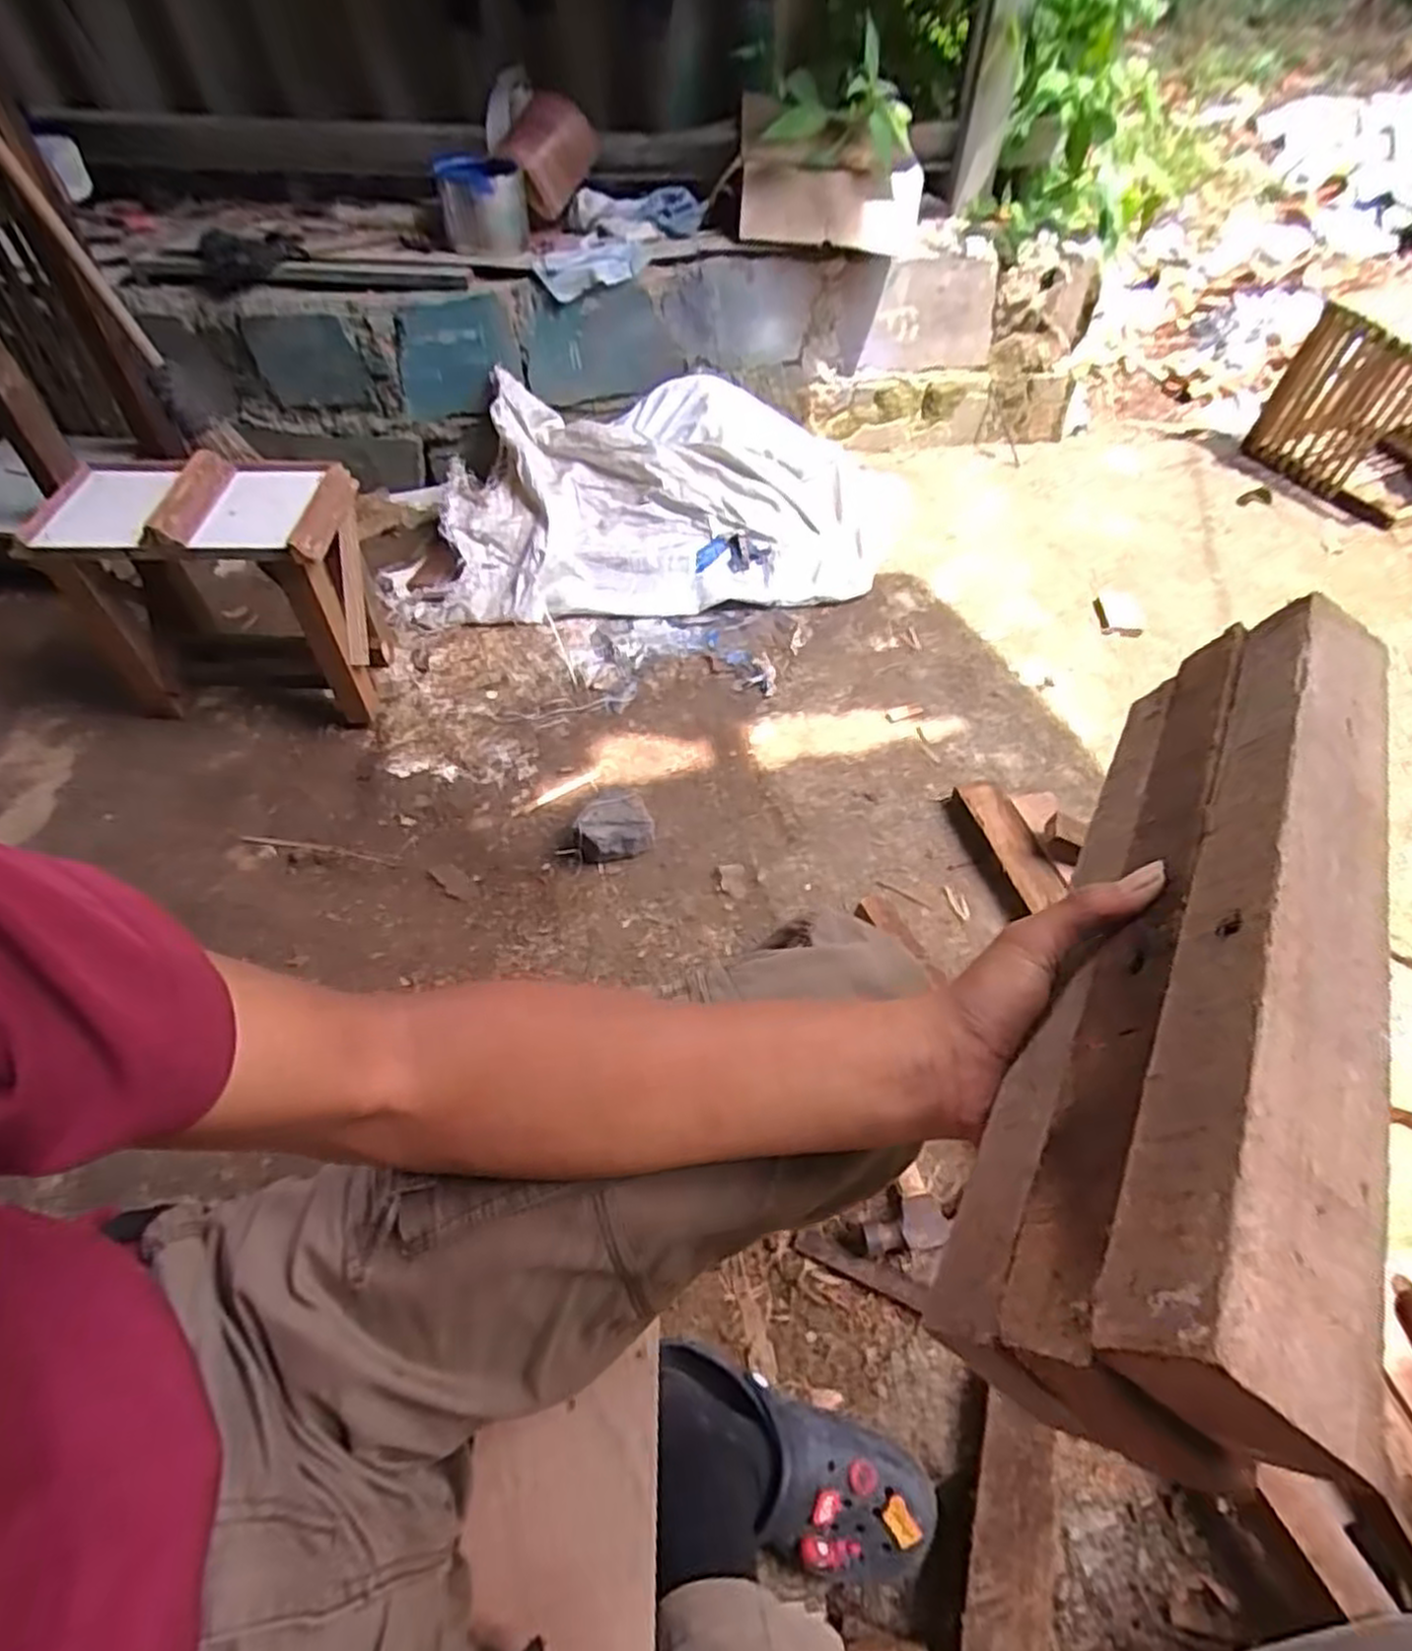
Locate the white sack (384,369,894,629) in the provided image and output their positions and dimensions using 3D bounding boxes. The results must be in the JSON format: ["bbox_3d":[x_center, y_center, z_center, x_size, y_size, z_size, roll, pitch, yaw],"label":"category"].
[{"bbox_3d":[-0.108,-0.607,1.420,0.893,0.159,0.491,-4,55,-3],"label":"white sack"}]

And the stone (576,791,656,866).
[{"bbox_3d":[-0.127,-0.001,1.040,0.102,0.066,0.085,-13,56,-10],"label":"stone"}]

